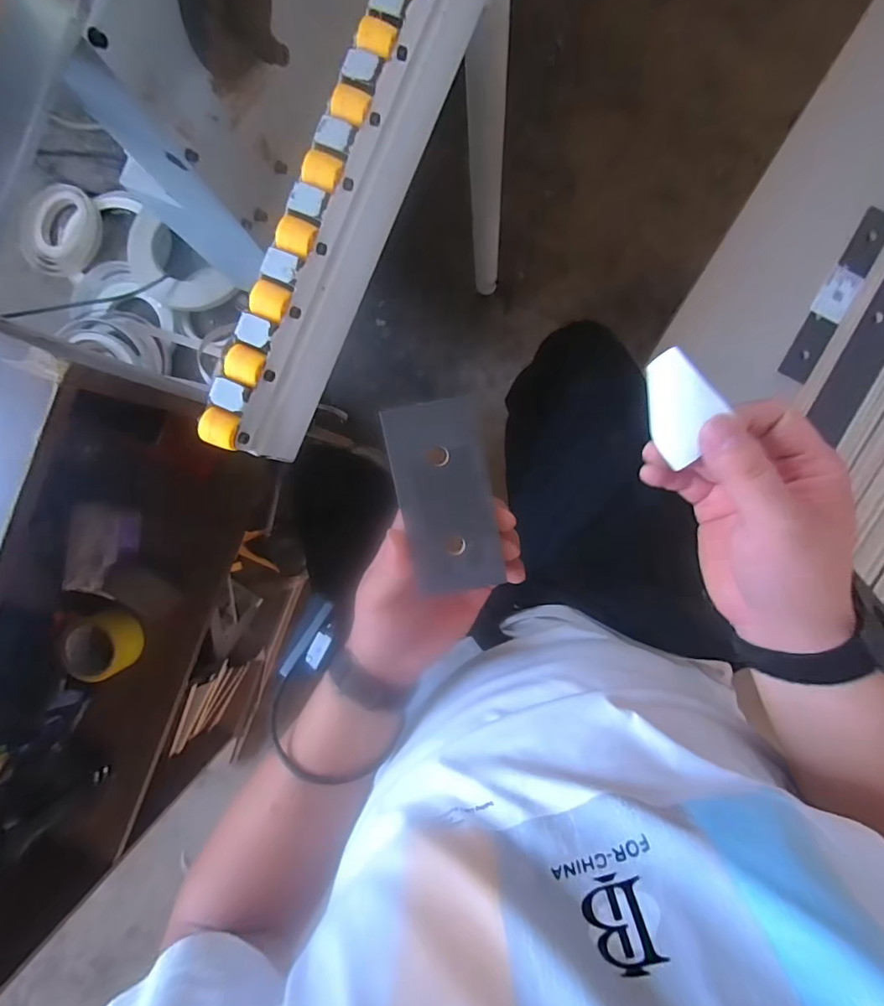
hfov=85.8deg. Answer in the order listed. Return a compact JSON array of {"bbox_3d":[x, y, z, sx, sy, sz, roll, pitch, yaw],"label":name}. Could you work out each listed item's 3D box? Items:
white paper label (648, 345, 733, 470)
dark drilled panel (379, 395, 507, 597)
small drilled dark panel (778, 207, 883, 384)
[{"bbox_3d":[0.125,-0.051,0.252,0.007,0.040,0.054,-31,86,-34],"label":"white paper label"},{"bbox_3d":[0.003,-0.004,0.295,0.057,0.005,0.115,-11,100,-1],"label":"dark drilled panel"},{"bbox_3d":[0.490,-0.256,0.588,0.038,0.014,0.221,29,91,-2],"label":"small drilled dark panel"}]

